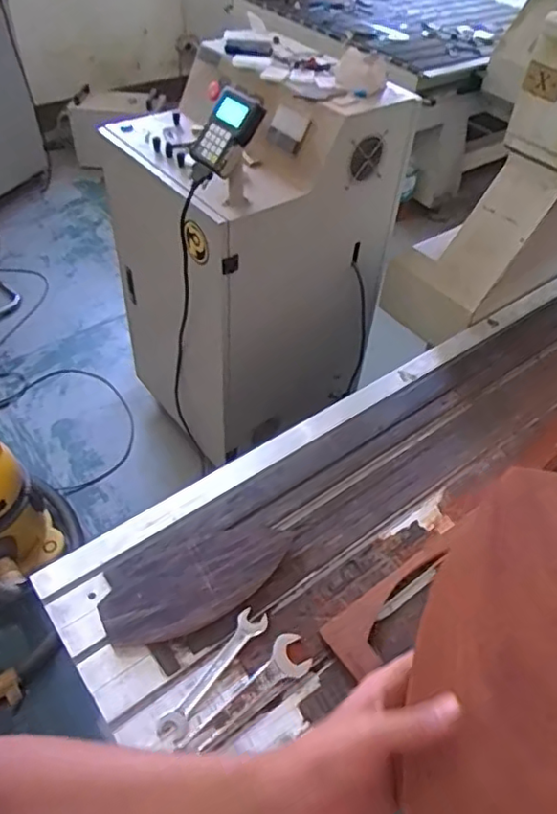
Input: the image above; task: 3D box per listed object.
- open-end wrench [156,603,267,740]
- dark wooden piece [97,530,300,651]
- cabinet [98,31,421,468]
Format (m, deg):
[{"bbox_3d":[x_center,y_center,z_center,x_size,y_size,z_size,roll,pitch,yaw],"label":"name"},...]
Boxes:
[{"bbox_3d":[-0.082,0.343,0.768,0.037,0.013,0.189,29,52,22],"label":"open-end wrench"},{"bbox_3d":[-0.113,0.251,0.846,0.278,0.019,0.118,-24,52,-24],"label":"dark wooden piece"},{"bbox_3d":[-0.089,-0.445,1.654,0.582,0.919,0.582,-29,55,-23],"label":"cabinet"}]

